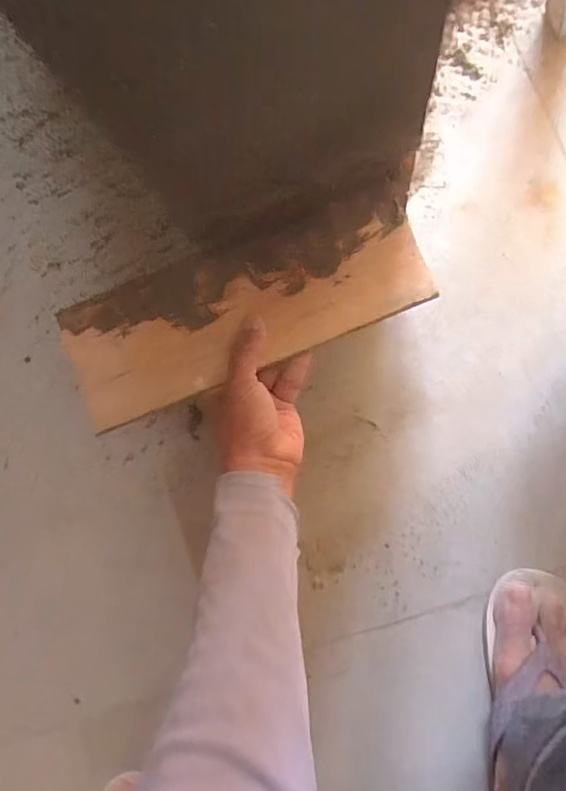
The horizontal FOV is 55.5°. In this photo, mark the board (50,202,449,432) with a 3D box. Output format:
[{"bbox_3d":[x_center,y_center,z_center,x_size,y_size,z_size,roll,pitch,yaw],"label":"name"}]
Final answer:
[{"bbox_3d":[-0.033,-0.065,0.412,0.277,0.007,0.096,-20,84,6],"label":"board"}]

